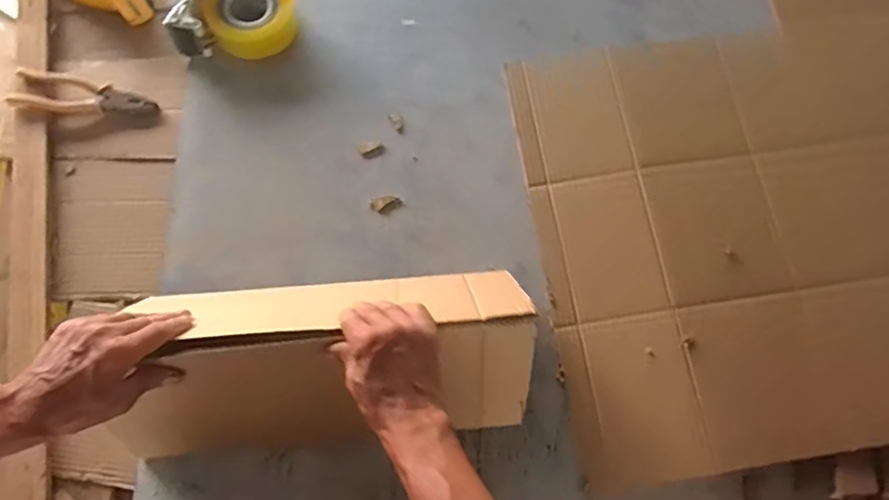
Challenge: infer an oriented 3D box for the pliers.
[{"bbox_3d":[-0.503,-0.218,0.791,0.194,0.022,0.061,4,72,0],"label":"pliers"}]

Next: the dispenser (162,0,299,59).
[{"bbox_3d":[-0.308,-0.342,0.815,0.178,0.077,0.131,-26,74,-9],"label":"dispenser"}]

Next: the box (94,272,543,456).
[{"bbox_3d":[-0.105,0.107,0.619,0.405,0.178,0.189,-4,72,-2],"label":"box"}]

